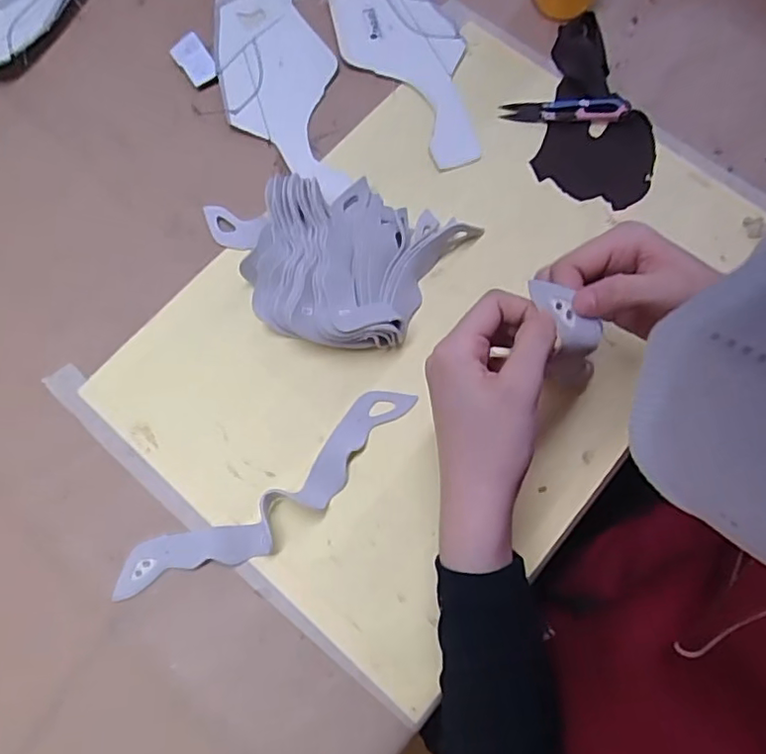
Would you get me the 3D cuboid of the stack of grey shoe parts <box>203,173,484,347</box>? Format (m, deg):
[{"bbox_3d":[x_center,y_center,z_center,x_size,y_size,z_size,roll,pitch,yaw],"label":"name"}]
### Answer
[{"bbox_3d":[-0.044,-0.094,0.436,0.175,0.038,0.132,24,74,7],"label":"stack of grey shoe parts"}]

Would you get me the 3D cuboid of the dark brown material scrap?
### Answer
[{"bbox_3d":[0.179,-0.219,0.485,0.091,0.023,0.164,14,73,4],"label":"dark brown material scrap"}]

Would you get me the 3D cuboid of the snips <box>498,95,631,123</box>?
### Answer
[{"bbox_3d":[0.147,-0.218,0.486,0.097,0.015,0.020,6,72,1],"label":"snips"}]

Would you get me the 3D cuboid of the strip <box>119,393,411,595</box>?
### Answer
[{"bbox_3d":[-0.071,0.078,0.394,0.222,0.017,0.048,-33,76,-11],"label":"strip"}]

